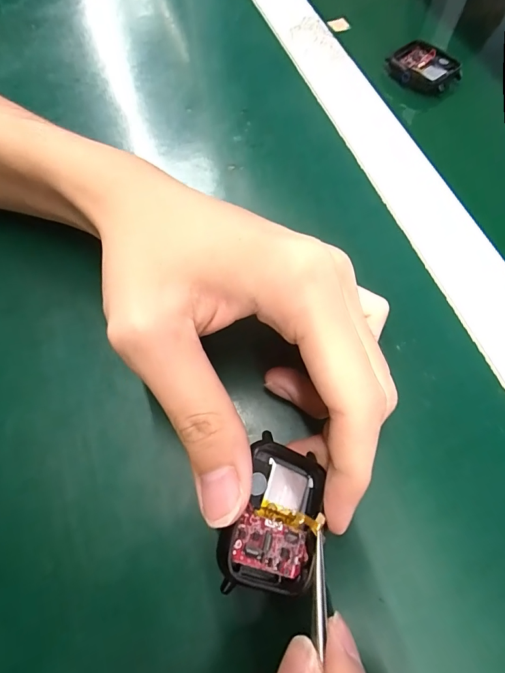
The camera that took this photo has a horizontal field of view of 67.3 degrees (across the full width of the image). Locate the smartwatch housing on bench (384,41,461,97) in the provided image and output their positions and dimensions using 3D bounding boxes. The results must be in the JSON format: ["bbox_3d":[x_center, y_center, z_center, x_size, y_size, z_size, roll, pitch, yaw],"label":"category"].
[{"bbox_3d":[0.122,-0.192,0.270,0.046,0.009,0.040,38,70,16],"label":"smartwatch housing on bench"}]

